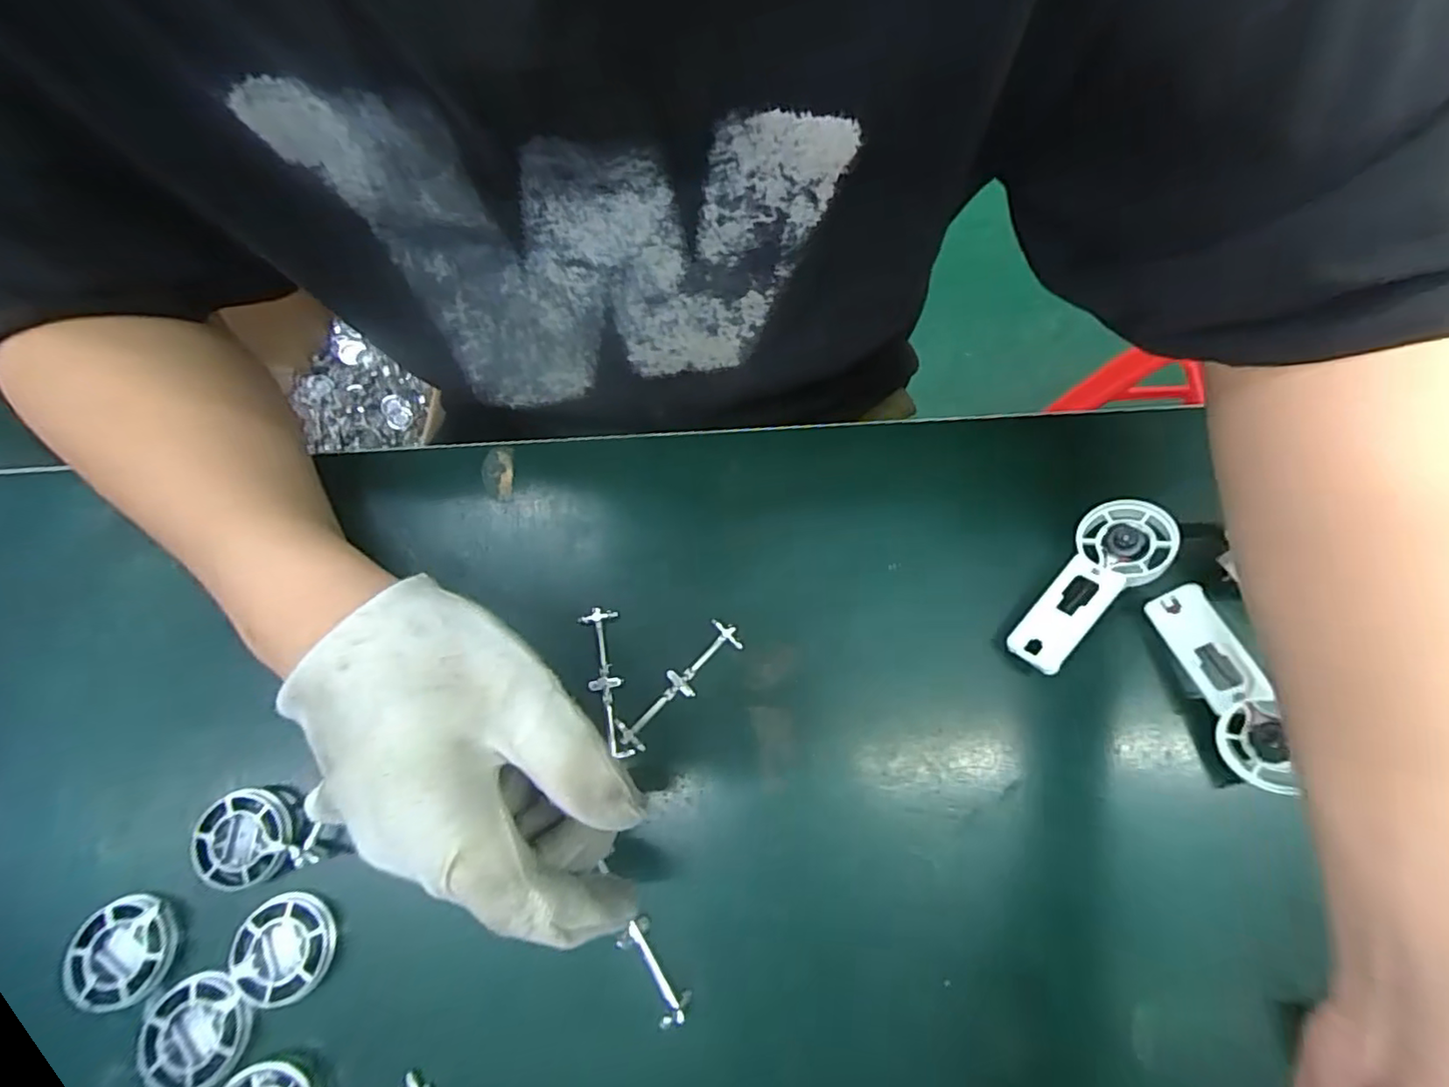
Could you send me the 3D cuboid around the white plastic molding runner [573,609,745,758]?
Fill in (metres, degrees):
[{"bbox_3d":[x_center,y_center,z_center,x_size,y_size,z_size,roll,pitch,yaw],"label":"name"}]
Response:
[{"bbox_3d":[-0.040,0.052,0.291,0.063,0.004,0.074,42,78,10],"label":"white plastic molding runner"}]

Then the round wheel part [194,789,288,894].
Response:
[{"bbox_3d":[-0.206,0.127,0.264,0.036,0.013,0.038,0,75,-1],"label":"round wheel part"}]

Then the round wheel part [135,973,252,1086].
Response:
[{"bbox_3d":[-0.212,0.195,0.243,0.037,0.008,0.040,0,75,-1],"label":"round wheel part"}]

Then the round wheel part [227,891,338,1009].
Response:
[{"bbox_3d":[-0.184,0.169,0.254,0.040,0.008,0.040,0,75,-1],"label":"round wheel part"}]

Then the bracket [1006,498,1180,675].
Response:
[{"bbox_3d":[0.174,0.021,0.286,0.039,0.015,0.093,31,77,31],"label":"bracket"}]

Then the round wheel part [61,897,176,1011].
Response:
[{"bbox_3d":[-0.250,0.170,0.255,0.037,0.012,0.039,0,75,-1],"label":"round wheel part"}]

